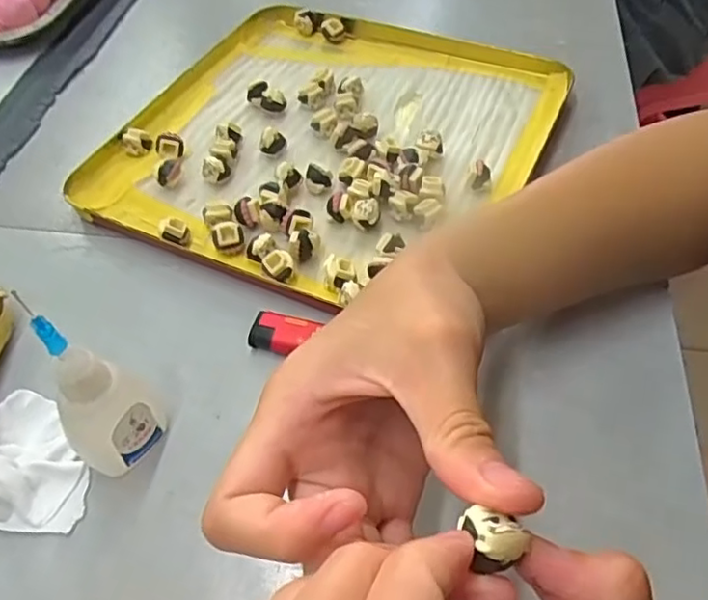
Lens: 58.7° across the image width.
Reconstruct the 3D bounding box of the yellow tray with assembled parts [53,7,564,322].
[{"bbox_3d":[-0.015,-0.100,0.394,0.234,0.034,0.238,23,55,15],"label":"yellow tray with assembled parts"}]

